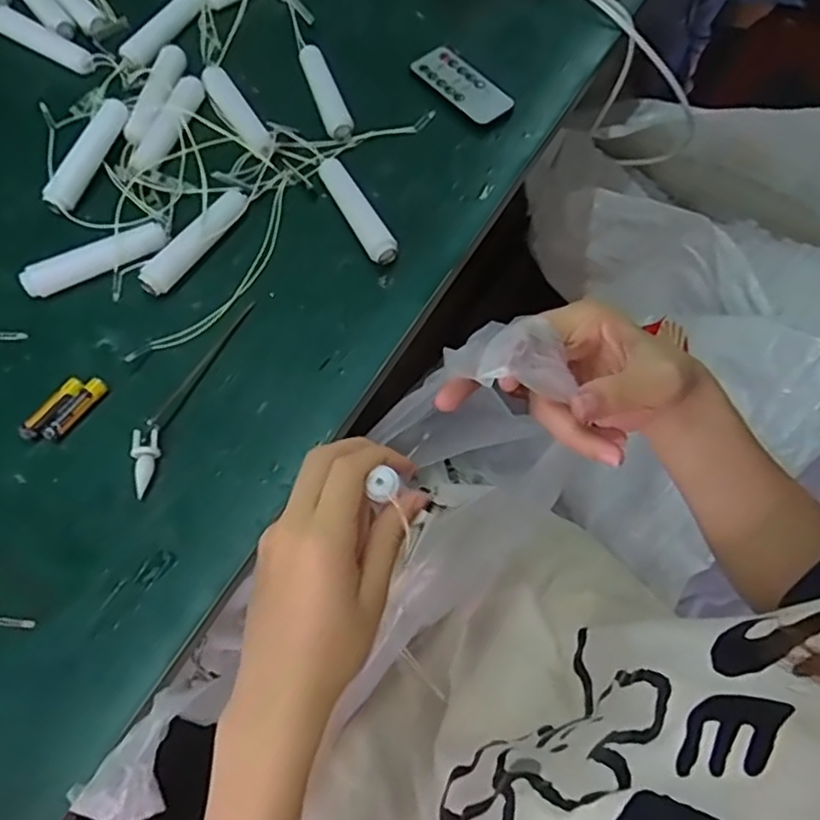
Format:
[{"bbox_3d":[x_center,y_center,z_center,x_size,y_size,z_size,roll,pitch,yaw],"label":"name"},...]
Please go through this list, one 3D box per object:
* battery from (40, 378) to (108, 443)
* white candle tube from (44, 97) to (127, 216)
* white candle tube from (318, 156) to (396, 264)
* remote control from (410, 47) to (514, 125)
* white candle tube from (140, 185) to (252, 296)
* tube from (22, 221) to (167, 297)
[{"bbox_3d":[-0.191,0.000,0.365,0.009,0.008,0.042,31,68,11],"label":"battery"},{"bbox_3d":[-0.221,-0.174,0.435,0.019,0.014,0.092,18,67,5],"label":"white candle tube"},{"bbox_3d":[-0.037,-0.136,0.426,0.018,0.014,0.094,-27,70,-14],"label":"white candle tube"},{"bbox_3d":[0.041,-0.248,0.488,0.039,0.007,0.080,-38,73,-17],"label":"remote control"},{"bbox_3d":[-0.137,-0.111,0.413,0.018,0.018,0.092,33,69,12],"label":"white candle tube"},{"bbox_3d":[-0.199,-0.095,0.403,0.089,0.016,0.019,-23,69,-12],"label":"tube"}]

